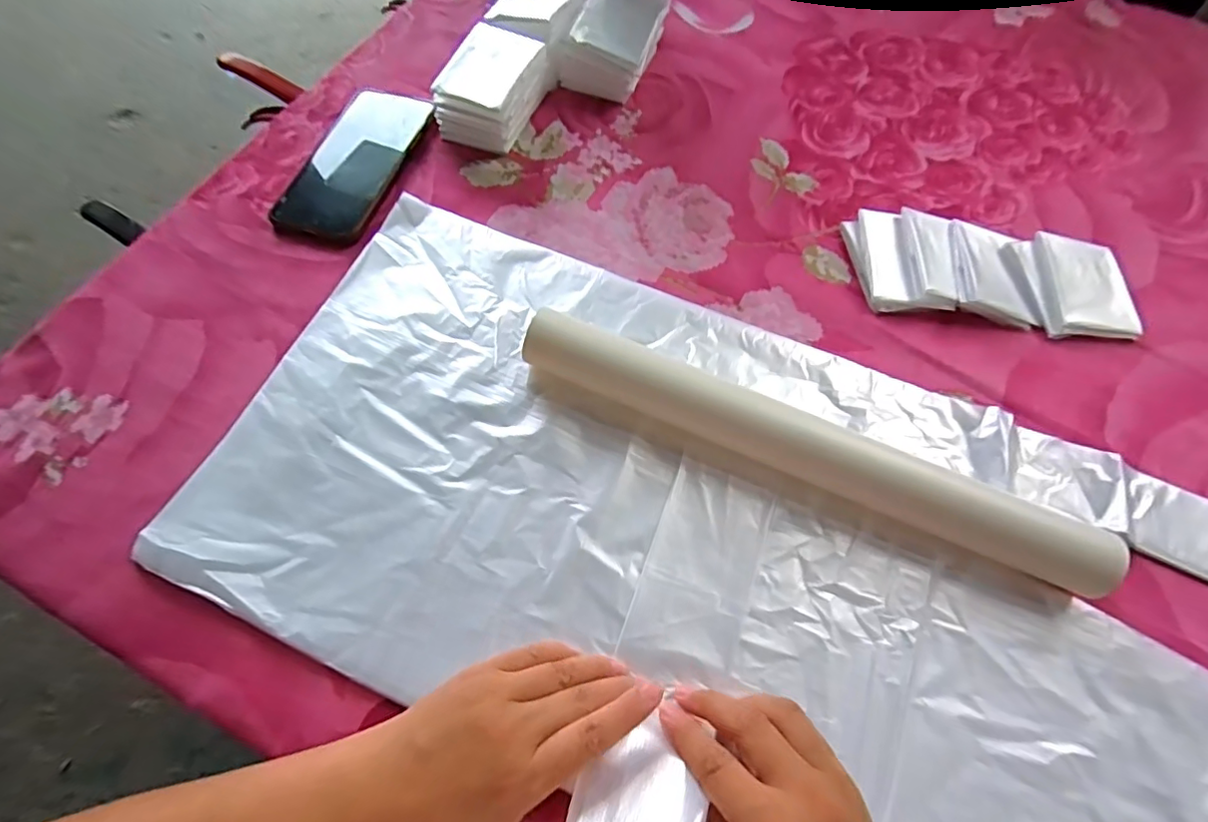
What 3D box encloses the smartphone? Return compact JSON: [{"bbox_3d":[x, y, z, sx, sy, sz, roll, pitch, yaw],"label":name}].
[{"bbox_3d":[-0.207,-0.211,0.465,0.080,0.015,0.157,18,67,8],"label":"smartphone"}]

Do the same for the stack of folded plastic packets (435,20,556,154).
[{"bbox_3d":[-0.095,-0.275,0.471,0.070,0.055,0.104,22,67,10],"label":"stack of folded plastic packets"}]

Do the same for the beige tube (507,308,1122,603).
[{"bbox_3d":[0.117,0.017,0.340,0.349,0.041,0.040,23,67,10],"label":"beige tube"}]

